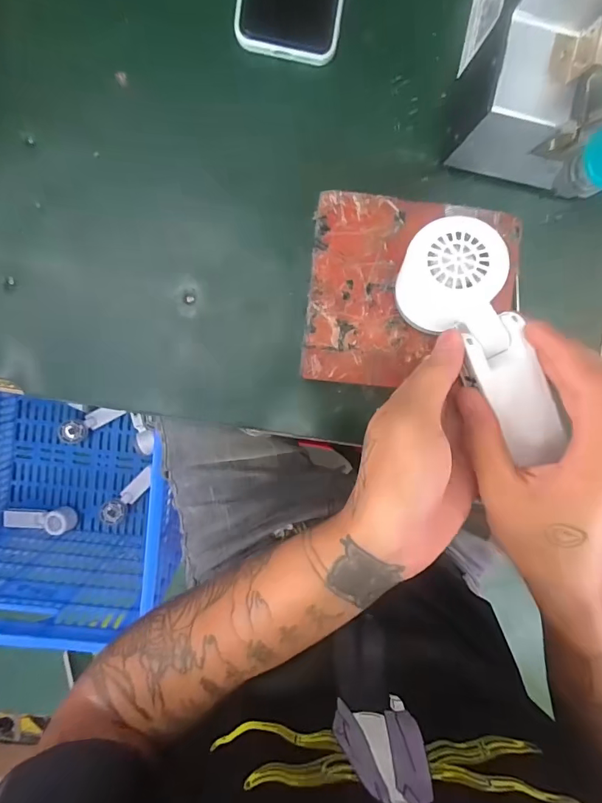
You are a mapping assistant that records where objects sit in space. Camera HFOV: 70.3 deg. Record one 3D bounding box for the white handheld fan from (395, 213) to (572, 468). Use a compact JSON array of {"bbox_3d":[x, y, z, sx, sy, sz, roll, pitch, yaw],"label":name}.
[{"bbox_3d":[0.112,-0.034,0.261,0.053,0.036,0.152,-29,92,-2],"label":"white handheld fan"}]

